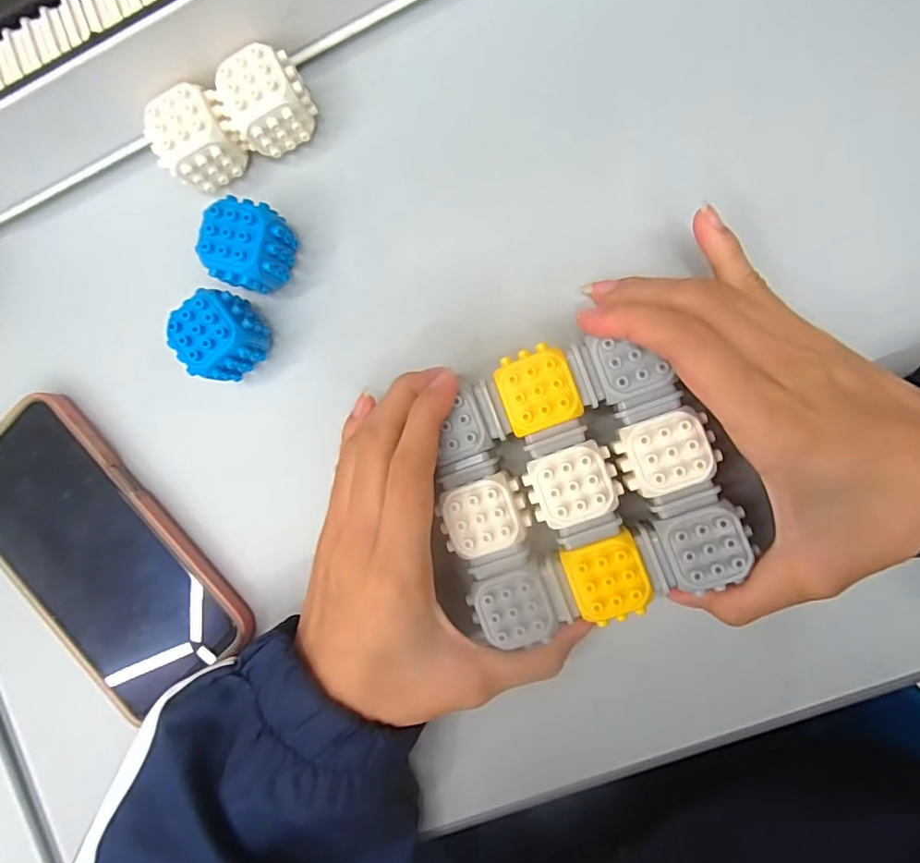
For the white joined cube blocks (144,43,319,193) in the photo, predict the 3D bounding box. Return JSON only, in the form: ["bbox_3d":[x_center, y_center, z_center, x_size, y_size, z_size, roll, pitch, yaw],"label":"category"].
[{"bbox_3d":[-0.104,-0.143,0.248,0.071,0.035,0.032,-22,88,7],"label":"white joined cube blocks"}]

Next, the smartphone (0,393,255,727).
[{"bbox_3d":[-0.185,0.064,0.271,0.081,0.016,0.162,-44,86,6],"label":"smartphone"}]

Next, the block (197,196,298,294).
[{"bbox_3d":[-0.096,-0.085,0.249,0.032,0.036,0.037,15,93,7],"label":"block"}]

